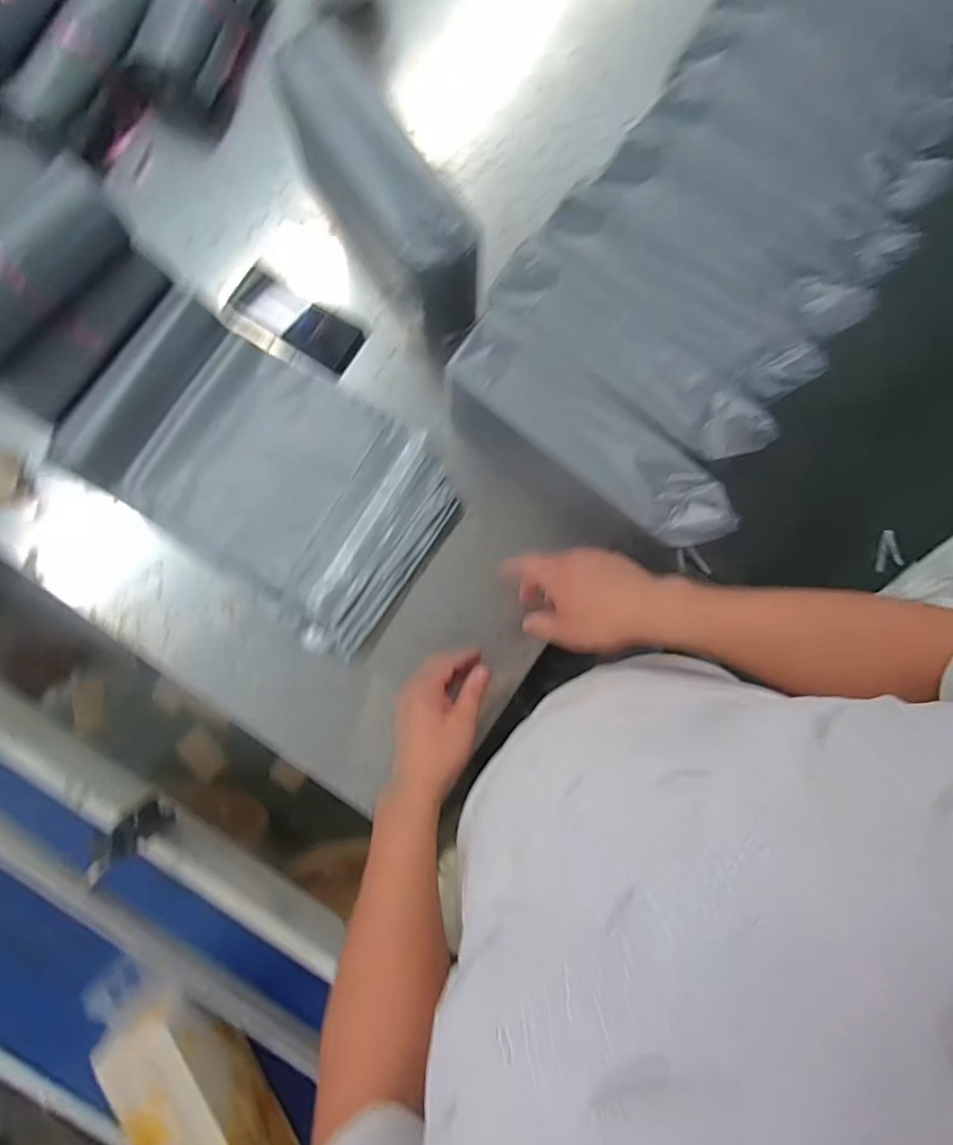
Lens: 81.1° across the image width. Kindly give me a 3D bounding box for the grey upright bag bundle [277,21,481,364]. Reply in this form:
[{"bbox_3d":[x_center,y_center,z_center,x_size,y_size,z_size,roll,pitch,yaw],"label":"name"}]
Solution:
[{"bbox_3d":[-0.109,-0.439,0.644,0.094,0.154,0.314,-35,86,-6],"label":"grey upright bag bundle"}]

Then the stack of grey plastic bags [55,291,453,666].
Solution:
[{"bbox_3d":[-0.246,-0.118,0.646,0.419,0.039,0.267,37,83,2],"label":"stack of grey plastic bags"}]

